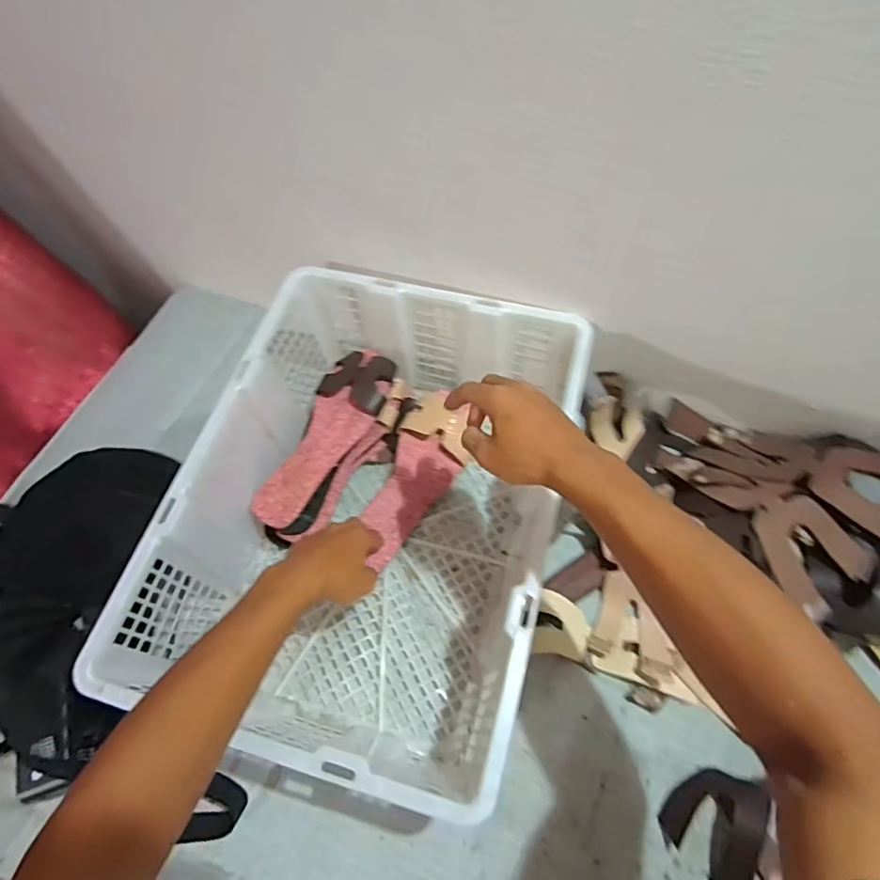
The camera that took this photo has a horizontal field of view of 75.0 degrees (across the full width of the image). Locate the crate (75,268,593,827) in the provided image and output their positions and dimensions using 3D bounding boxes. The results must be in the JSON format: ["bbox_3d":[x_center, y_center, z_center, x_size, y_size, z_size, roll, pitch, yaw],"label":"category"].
[{"bbox_3d":[-0.065,0.067,0.610,0.345,0.165,0.468,12,63,10],"label":"crate"}]

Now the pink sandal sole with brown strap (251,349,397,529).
[{"bbox_3d":[-0.133,-0.005,0.671,0.084,0.042,0.234,22,65,14],"label":"pink sandal sole with brown strap"}]

